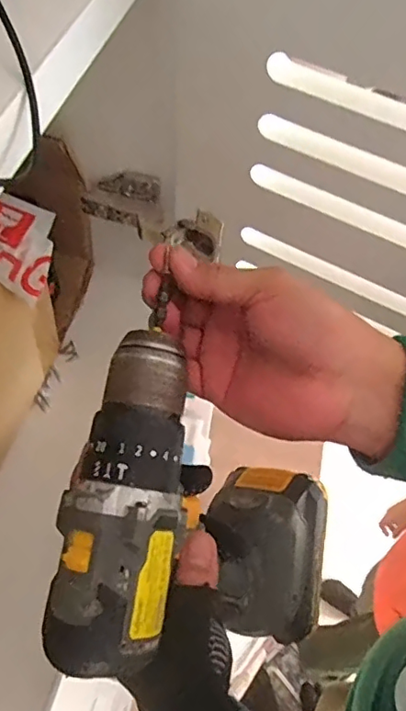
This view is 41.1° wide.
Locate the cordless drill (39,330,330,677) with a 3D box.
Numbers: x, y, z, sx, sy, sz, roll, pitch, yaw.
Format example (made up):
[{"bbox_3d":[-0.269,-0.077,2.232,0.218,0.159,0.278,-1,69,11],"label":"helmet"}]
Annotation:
[{"bbox_3d":[0.004,0.099,0.325,0.078,0.225,0.153,0,66,28],"label":"cordless drill"}]

